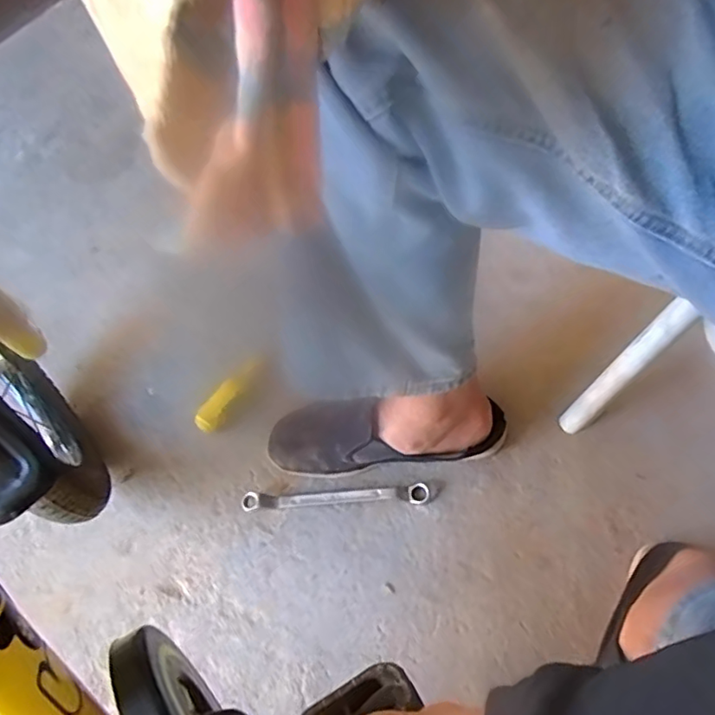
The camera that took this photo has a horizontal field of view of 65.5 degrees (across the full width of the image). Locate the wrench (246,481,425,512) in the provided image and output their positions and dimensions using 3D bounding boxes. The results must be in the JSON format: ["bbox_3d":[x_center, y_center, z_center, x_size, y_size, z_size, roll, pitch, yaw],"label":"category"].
[{"bbox_3d":[-0.023,0.148,0.591,0.195,0.020,0.021,-4,60,2],"label":"wrench"}]

